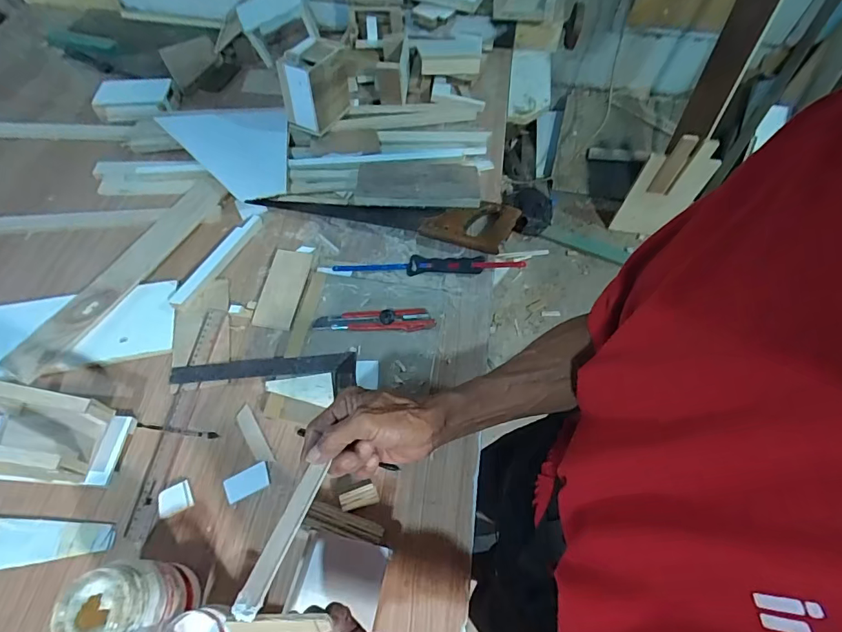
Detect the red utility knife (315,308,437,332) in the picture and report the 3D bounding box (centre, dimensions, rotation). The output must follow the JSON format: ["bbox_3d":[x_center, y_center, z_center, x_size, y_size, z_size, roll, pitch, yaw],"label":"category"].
[{"bbox_3d":[-0.068,0.004,0.652,0.171,0.017,0.033,-1,60,-2],"label":"red utility knife"}]

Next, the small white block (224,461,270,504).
[{"bbox_3d":[-0.214,0.204,0.557,0.054,0.006,0.030,-24,63,-15],"label":"small white block"}]

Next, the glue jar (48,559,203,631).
[{"bbox_3d":[-0.273,0.280,0.436,0.069,0.136,0.075,1,60,-1],"label":"glue jar"}]

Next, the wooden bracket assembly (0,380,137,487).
[{"bbox_3d":[-0.446,0.132,0.511,0.144,0.146,0.084,4,60,0],"label":"wooden bracket assembly"}]

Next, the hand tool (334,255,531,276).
[{"bbox_3d":[0.016,-0.083,0.726,0.302,0.023,0.038,-3,60,-3],"label":"hand tool"}]

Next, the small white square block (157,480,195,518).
[{"bbox_3d":[-0.296,0.220,0.543,0.038,0.009,0.032,-23,63,-14],"label":"small white square block"}]

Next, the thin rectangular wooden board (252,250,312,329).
[{"bbox_3d":[-0.212,-0.046,0.698,0.058,0.013,0.137,7,60,3],"label":"thin rectangular wooden board"}]

